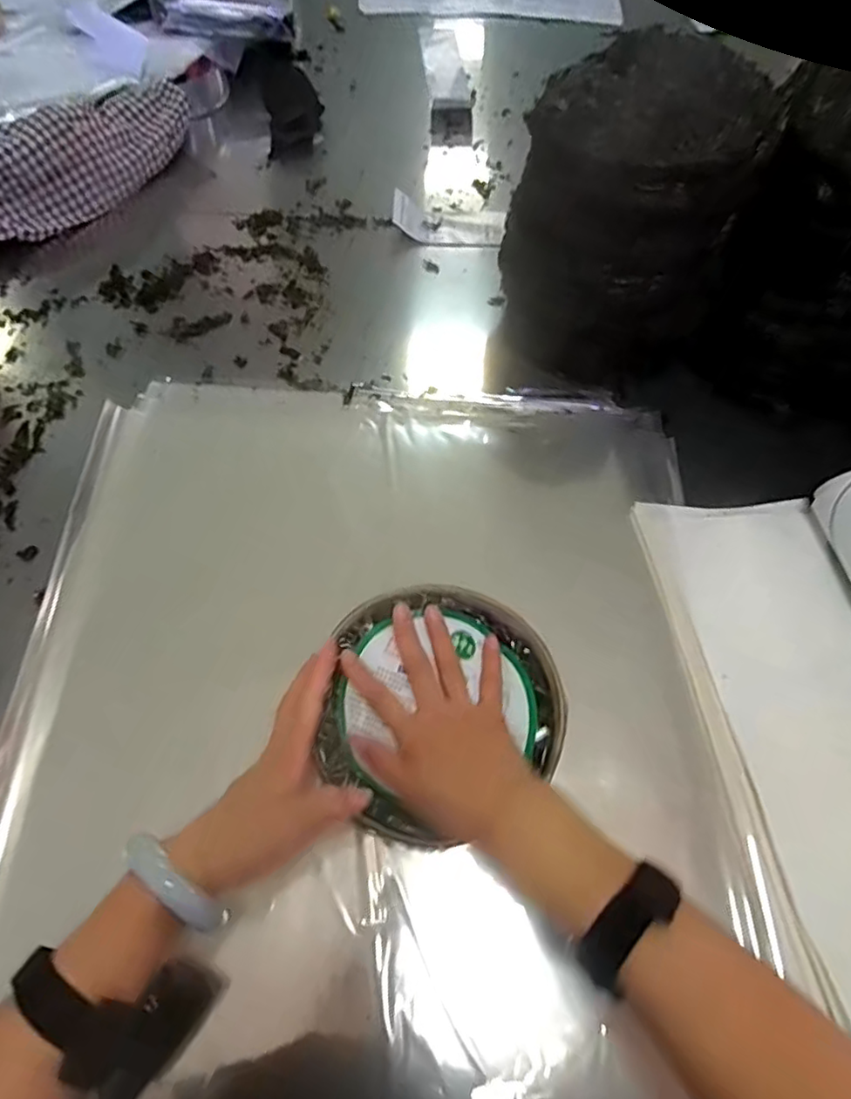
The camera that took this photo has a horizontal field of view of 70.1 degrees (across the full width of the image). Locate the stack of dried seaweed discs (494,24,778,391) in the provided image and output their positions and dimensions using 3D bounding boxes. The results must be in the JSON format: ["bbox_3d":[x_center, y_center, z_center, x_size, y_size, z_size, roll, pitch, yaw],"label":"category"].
[{"bbox_3d":[0.189,-0.325,0.623,0.203,0.257,0.189,11,63,4],"label":"stack of dried seaweed discs"}]

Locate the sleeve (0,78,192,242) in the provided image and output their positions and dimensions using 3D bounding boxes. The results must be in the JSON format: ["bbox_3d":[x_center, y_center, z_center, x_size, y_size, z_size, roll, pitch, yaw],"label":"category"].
[{"bbox_3d":[-0.455,-0.508,0.791,0.079,0.089,0.367,38,68,17],"label":"sleeve"}]

